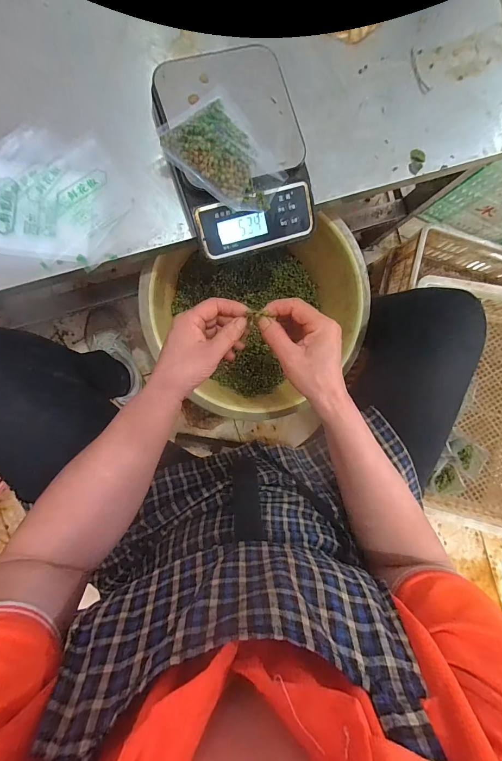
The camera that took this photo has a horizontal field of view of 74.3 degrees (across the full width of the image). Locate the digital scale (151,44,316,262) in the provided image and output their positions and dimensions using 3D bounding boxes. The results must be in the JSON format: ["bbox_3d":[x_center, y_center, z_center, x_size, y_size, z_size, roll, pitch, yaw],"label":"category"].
[{"bbox_3d":[-0.016,-0.264,0.391,0.157,0.043,0.211,-19,94,-9],"label":"digital scale"}]

